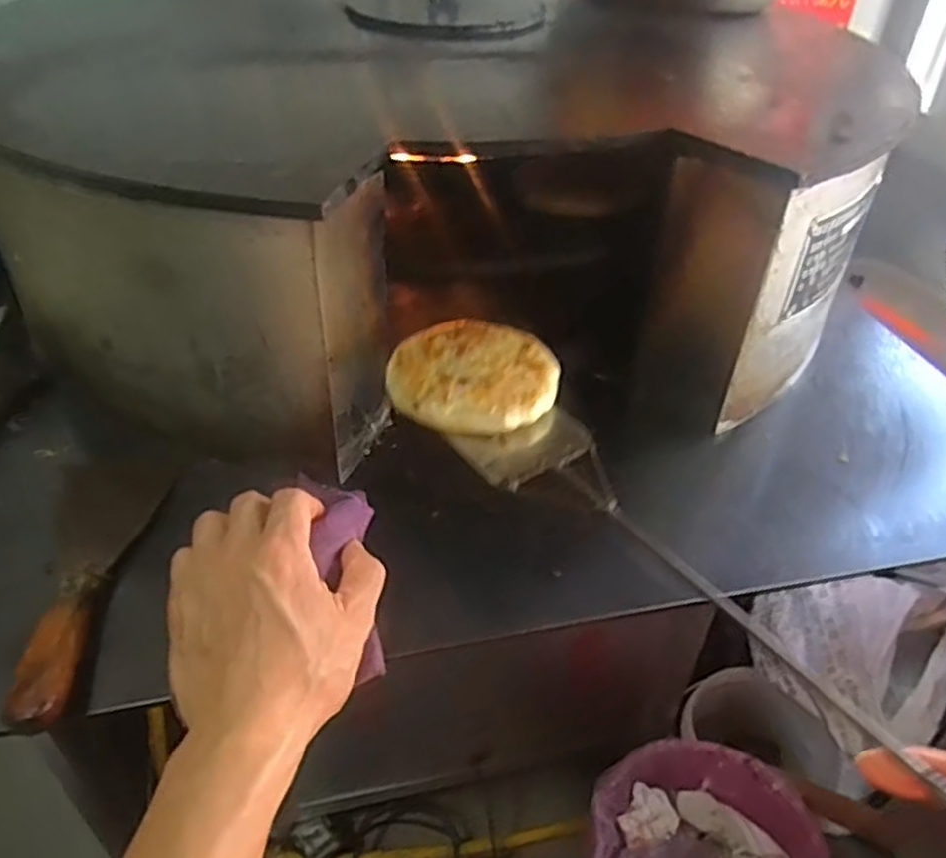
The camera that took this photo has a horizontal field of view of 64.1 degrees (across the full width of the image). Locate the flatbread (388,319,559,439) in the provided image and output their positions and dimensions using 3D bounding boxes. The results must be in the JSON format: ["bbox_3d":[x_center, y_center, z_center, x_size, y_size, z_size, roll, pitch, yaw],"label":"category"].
[{"bbox_3d":[0.001,-0.034,0.471,0.099,0.015,0.100,2,40,-2],"label":"flatbread"}]

